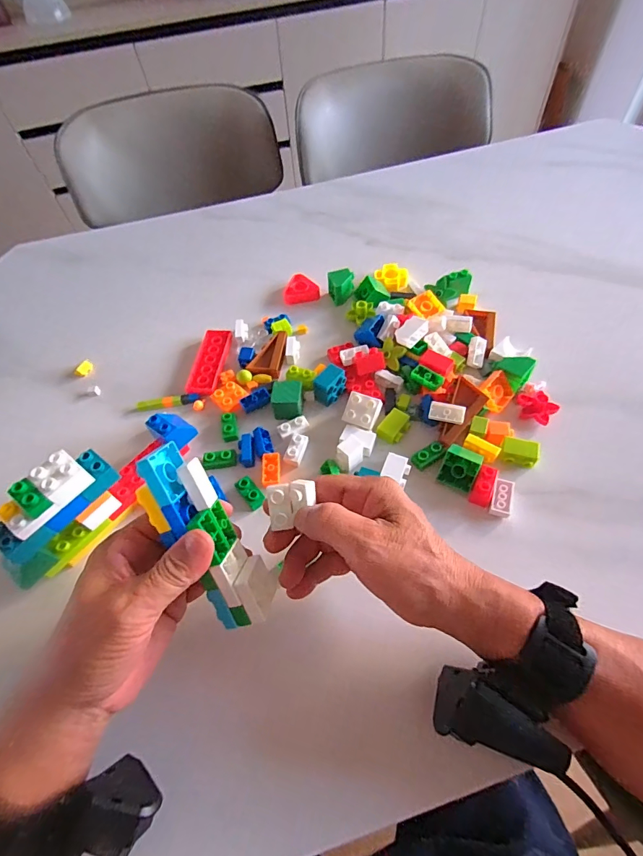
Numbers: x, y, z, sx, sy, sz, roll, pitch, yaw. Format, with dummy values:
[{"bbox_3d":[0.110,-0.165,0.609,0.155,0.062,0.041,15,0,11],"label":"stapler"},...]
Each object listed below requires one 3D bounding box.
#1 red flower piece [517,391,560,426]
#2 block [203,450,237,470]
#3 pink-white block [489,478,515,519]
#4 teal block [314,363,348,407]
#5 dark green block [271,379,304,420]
[{"bbox_3d":[0.215,-0.021,0.413,0.037,0.030,0.009,29,19,28],"label":"red flower piece"},{"bbox_3d":[-0.100,0.031,0.407,0.033,0.012,0.016,-14,56,-4],"label":"block"},{"bbox_3d":[0.160,0.064,0.365,0.017,0.013,0.035,19,60,17],"label":"pink-white block"},{"bbox_3d":[0.010,-0.045,0.438,0.022,0.034,0.036,31,64,23],"label":"teal block"},{"bbox_3d":[-0.035,-0.030,0.431,0.031,0.028,0.031,-3,56,3],"label":"dark green block"}]

